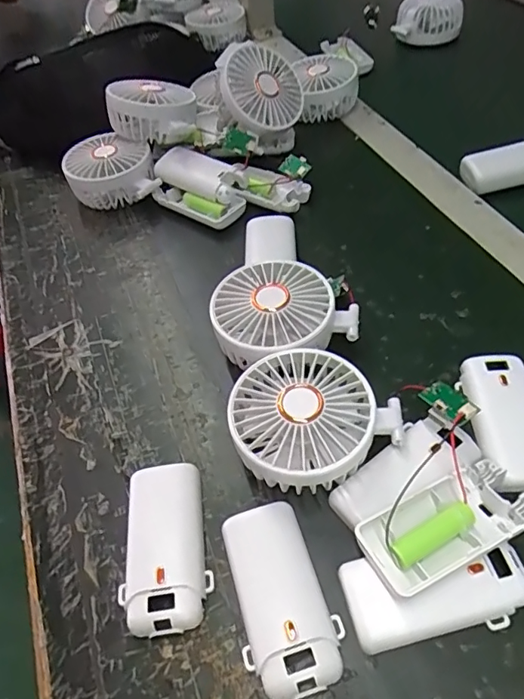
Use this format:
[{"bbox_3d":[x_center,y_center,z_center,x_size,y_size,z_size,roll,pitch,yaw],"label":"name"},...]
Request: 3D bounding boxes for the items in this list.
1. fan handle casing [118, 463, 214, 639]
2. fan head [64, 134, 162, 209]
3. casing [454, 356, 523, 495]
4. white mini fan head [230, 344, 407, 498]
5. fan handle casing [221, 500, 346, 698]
[{"bbox_3d":[-0.057,0.112,0.294,0.048,0.016,0.092,-12,51,-4],"label":"fan handle casing"},{"bbox_3d":[-0.150,-0.177,0.505,0.081,0.034,0.079,-17,52,-8],"label":"fan head"},{"bbox_3d":[0.157,0.045,0.321,0.049,0.015,0.092,-3,51,3],"label":"casing"},{"bbox_3d":[0.028,0.045,0.317,0.092,0.045,0.084,-3,51,3],"label":"white mini fan head"},{"bbox_3d":[0.009,0.130,0.271,0.047,0.015,0.092,-20,52,-10],"label":"fan handle casing"}]

